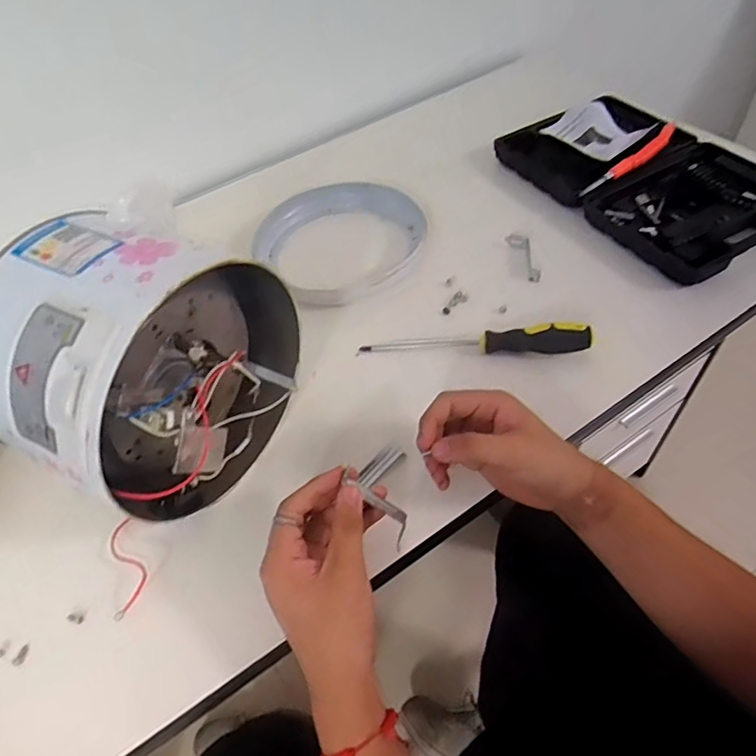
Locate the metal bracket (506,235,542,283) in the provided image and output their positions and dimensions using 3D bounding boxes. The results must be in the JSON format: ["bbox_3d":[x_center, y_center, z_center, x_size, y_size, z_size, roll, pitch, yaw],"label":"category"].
[{"bbox_3d":[0.170,-0.139,0.626,0.021,0.016,0.083,-12,50,-4],"label":"metal bracket"}]

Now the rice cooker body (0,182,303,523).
[{"bbox_3d":[-0.177,-0.006,0.435,0.154,0.208,0.210,12,53,16],"label":"rice cooker body"}]

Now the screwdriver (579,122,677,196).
[{"bbox_3d":[0.306,-0.262,0.659,0.178,0.021,0.017,-35,55,-21],"label":"screwdriver"}]

